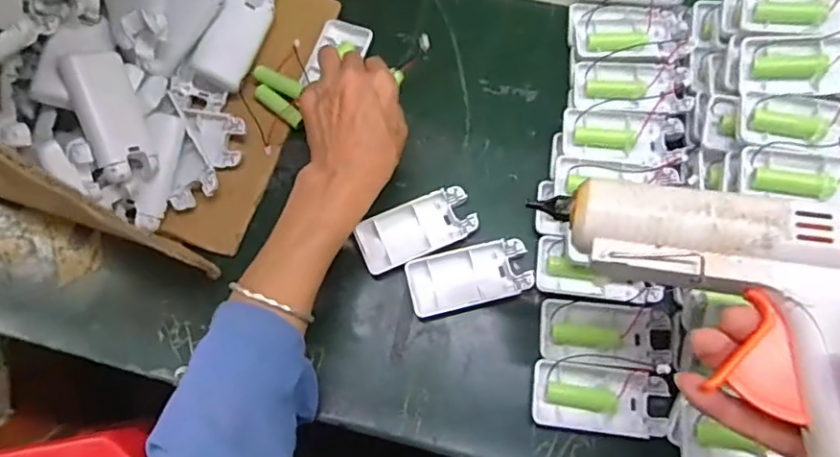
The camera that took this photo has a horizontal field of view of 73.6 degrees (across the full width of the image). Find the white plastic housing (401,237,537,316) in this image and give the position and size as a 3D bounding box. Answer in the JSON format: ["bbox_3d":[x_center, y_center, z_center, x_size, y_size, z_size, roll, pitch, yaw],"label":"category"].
[{"bbox_3d":[0.038,0.038,0.441,0.093,0.016,0.044,-13,70,-3],"label":"white plastic housing"}]

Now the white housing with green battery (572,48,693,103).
[{"bbox_3d":[0.179,-0.112,0.479,0.098,0.037,0.056,-4,71,1],"label":"white housing with green battery"}]

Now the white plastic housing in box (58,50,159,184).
[{"bbox_3d":[-0.225,-0.081,0.411,0.044,0.022,0.092,-29,107,-50],"label":"white plastic housing in box"}]

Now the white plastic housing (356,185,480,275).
[{"bbox_3d":[-0.003,0.001,0.456,0.093,0.020,0.045,-22,71,-6],"label":"white plastic housing"}]

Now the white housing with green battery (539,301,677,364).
[{"bbox_3d":[0.140,0.078,0.424,0.096,0.023,0.043,2,70,2],"label":"white housing with green battery"}]

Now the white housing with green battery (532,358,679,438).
[{"bbox_3d":[0.132,0.121,0.410,0.097,0.023,0.051,5,70,3],"label":"white housing with green battery"}]

